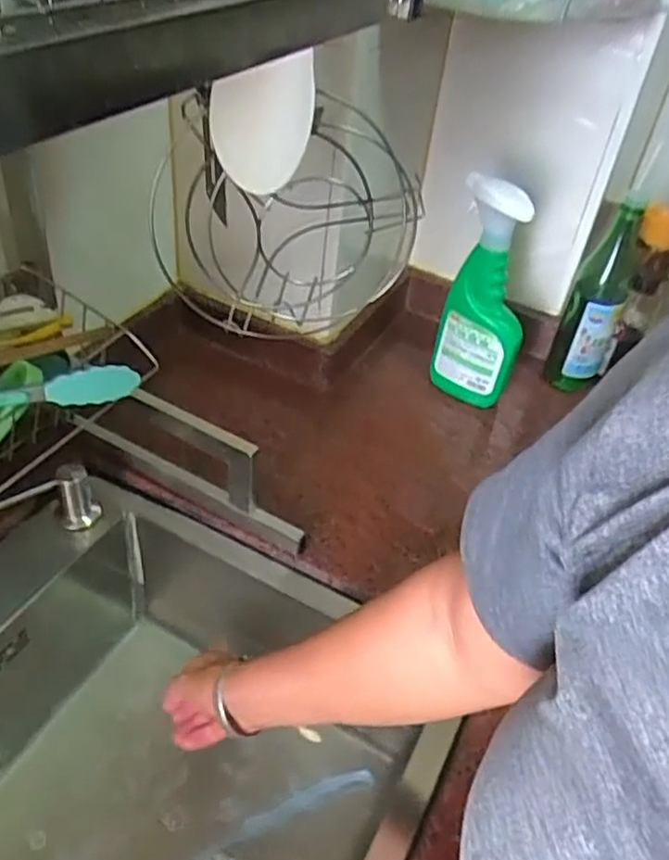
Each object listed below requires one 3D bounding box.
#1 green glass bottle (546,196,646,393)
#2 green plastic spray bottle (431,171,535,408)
[{"bbox_3d":[0.321,-0.162,0.857,0.064,0.235,0.075,24,43,19],"label":"green glass bottle"},{"bbox_3d":[0.177,-0.151,0.823,0.098,0.257,0.058,17,41,11],"label":"green plastic spray bottle"}]

